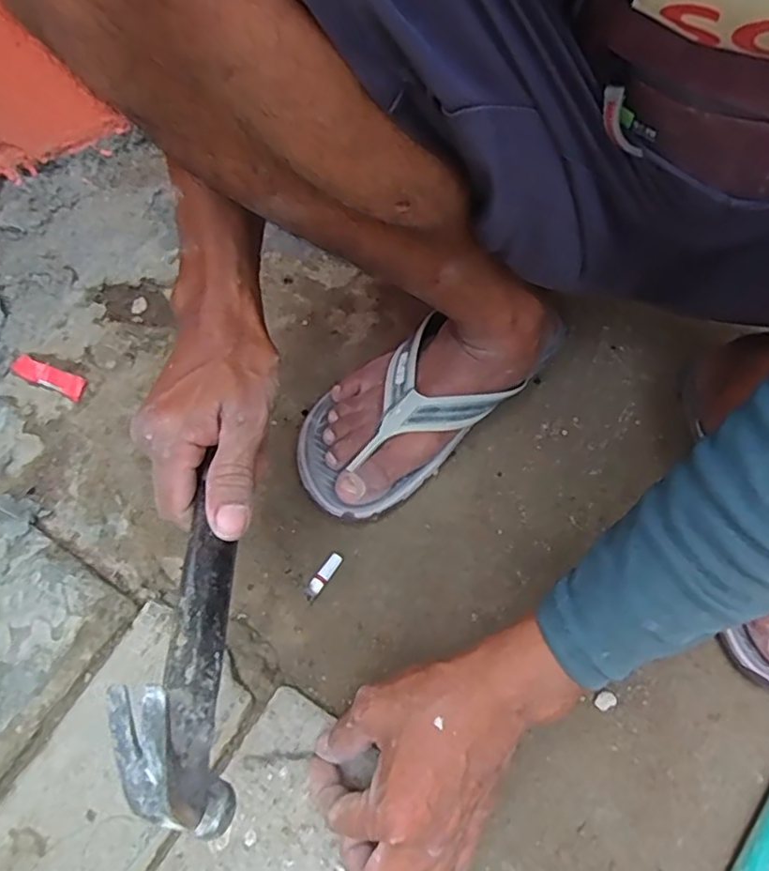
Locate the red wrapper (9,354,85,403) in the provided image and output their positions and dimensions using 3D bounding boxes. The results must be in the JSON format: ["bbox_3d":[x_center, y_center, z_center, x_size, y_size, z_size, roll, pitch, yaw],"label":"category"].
[{"bbox_3d":[-0.301,-0.055,0.561,0.077,0.007,0.019,20,59,13],"label":"red wrapper"}]

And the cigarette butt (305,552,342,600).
[{"bbox_3d":[-0.044,0.102,0.462,0.010,0.005,0.038,27,61,17],"label":"cigarette butt"}]

